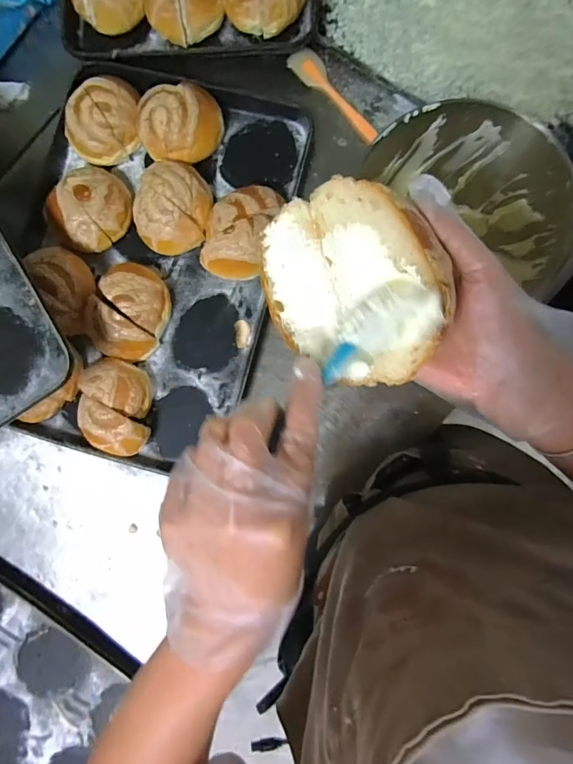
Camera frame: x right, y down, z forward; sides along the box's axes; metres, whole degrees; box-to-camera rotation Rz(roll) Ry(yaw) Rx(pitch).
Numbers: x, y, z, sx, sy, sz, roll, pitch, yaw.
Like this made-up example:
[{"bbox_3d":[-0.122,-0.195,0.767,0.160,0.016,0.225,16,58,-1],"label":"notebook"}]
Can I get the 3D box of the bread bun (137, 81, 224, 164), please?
[{"bbox_3d":[-0.163,-0.399,0.633,0.130,0.063,0.110,-7,87,4],"label":"bread bun"}]

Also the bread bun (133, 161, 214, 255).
[{"bbox_3d":[-0.176,-0.269,0.628,0.112,0.064,0.135,17,89,5],"label":"bread bun"}]

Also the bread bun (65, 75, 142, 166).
[{"bbox_3d":[-0.284,-0.410,0.638,0.131,0.055,0.097,-37,86,2],"label":"bread bun"}]

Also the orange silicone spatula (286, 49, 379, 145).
[{"bbox_3d":[0.078,-0.454,0.645,0.041,0.012,0.181,-44,85,1],"label":"orange silicone spatula"}]

